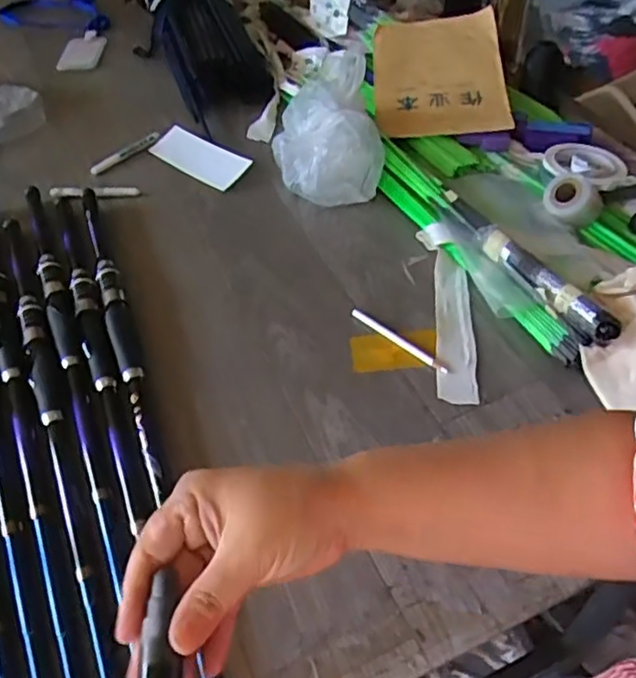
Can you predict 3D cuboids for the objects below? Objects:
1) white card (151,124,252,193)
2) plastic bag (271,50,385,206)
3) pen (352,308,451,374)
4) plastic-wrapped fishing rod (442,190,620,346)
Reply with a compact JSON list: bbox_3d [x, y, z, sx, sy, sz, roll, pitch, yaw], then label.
[{"bbox_3d":[-0.172,-0.268,0.953,0.170,0.011,0.069,30,73,28],"label":"white card"},{"bbox_3d":[0.009,-0.287,0.893,0.136,0.112,0.181,-6,47,-4],"label":"plastic bag"},{"bbox_3d":[0.086,0.001,0.694,0.011,0.007,0.130,-36,56,-27],"label":"pen"},{"bbox_3d":[0.219,-0.090,0.706,0.031,0.030,0.270,-23,51,-16],"label":"plastic-wrapped fishing rod"}]

